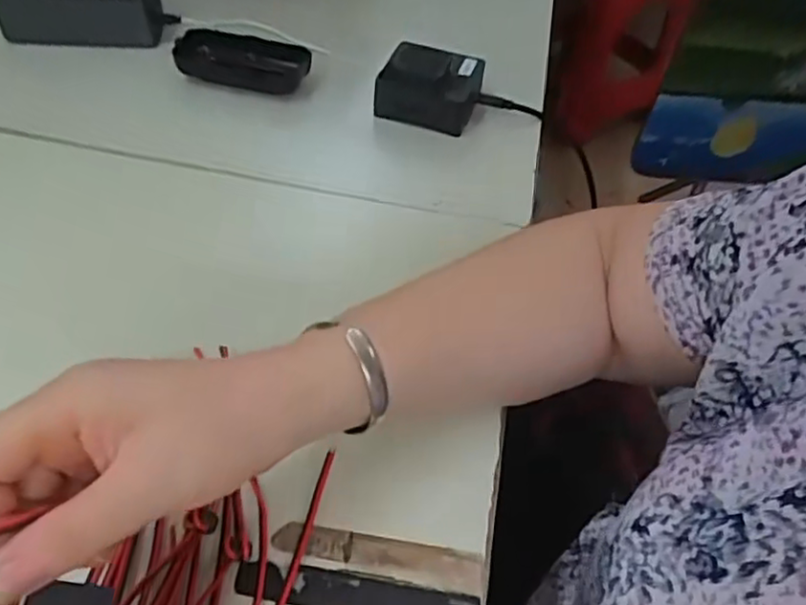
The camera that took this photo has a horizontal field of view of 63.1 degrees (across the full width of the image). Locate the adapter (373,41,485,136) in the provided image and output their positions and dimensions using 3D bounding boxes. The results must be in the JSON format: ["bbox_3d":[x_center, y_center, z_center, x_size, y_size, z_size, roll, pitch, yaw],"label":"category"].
[{"bbox_3d":[0.021,-0.175,0.536,0.086,0.045,0.063,8,49,0],"label":"adapter"}]

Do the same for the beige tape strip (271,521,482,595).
[{"bbox_3d":[-0.012,0.122,0.317,0.100,0.004,0.019,10,49,2],"label":"beige tape strip"}]

